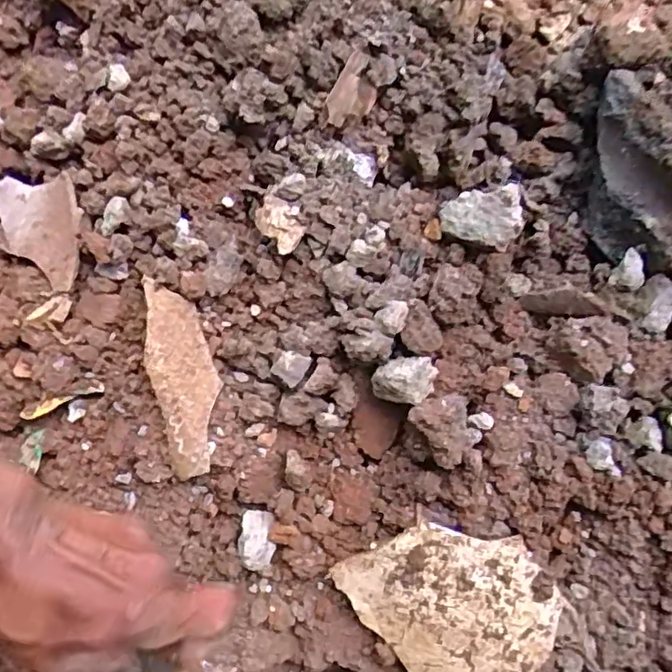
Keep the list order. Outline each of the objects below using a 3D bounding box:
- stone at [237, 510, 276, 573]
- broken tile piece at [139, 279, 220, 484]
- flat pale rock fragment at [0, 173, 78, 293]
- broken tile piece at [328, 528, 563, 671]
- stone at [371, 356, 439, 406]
[{"bbox_3d":[-0.056,0.145,0.461,0.025,0.014,0.038,3,55,3],"label":"stone"},{"bbox_3d":[-0.105,0.029,0.445,0.043,0.017,0.131,-10,87,-6],"label":"broken tile piece"},{"bbox_3d":[-0.215,-0.075,0.473,0.065,0.007,0.089,-13,86,18],"label":"flat pale rock fragment"},{"bbox_3d":[0.076,0.179,0.427,0.120,0.013,0.119,-38,86,17],"label":"broken tile piece"},{"bbox_3d":[0.045,0.028,0.429,0.039,0.025,0.028,14,56,10],"label":"stone"}]

